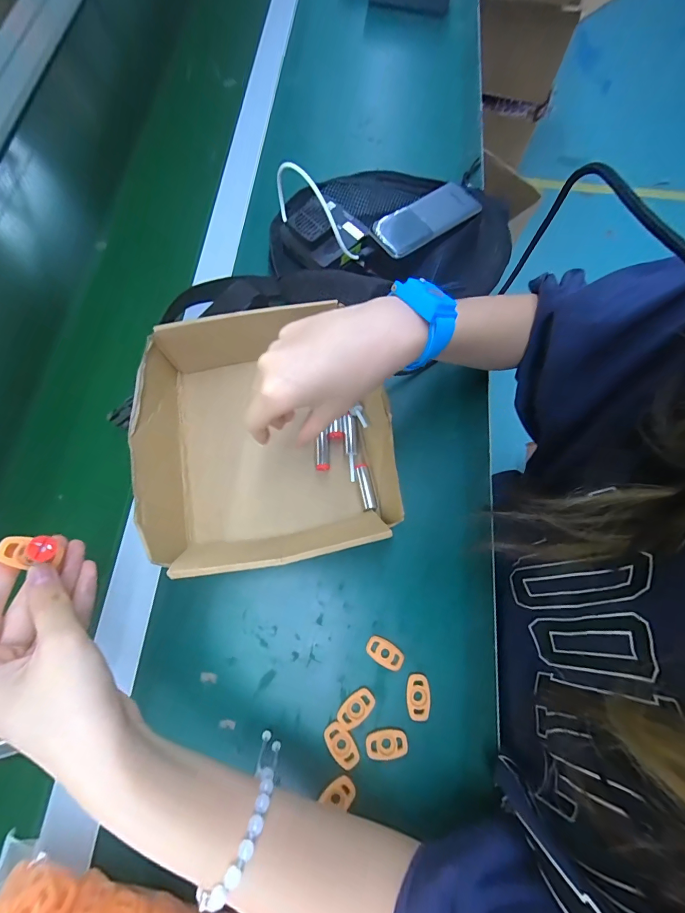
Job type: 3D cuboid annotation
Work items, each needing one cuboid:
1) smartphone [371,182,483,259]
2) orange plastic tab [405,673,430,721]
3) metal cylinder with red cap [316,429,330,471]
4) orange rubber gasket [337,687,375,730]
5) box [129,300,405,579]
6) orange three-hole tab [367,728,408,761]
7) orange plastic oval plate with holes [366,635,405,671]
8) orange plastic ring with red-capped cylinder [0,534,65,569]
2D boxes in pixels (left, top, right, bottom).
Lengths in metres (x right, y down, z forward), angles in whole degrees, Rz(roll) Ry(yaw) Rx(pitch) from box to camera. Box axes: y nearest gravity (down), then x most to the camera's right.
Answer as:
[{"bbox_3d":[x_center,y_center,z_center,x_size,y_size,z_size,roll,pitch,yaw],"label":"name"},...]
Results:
[{"bbox_3d":[0.096,-0.263,0.411,0.131,0.015,0.052,-35,77,-13],"label":"smartphone"},{"bbox_3d":[0.062,0.196,0.304,0.019,0.004,0.032,1,72,-2],"label":"orange plastic tab"},{"bbox_3d":[-0.020,-0.003,0.368,0.013,0.010,0.036,-2,72,-4],"label":"metal cylinder with red cap"},{"bbox_3d":[0.011,0.203,0.300,0.032,0.004,0.019,-41,78,-14],"label":"orange rubber gasket"},{"bbox_3d":[-0.069,-0.014,0.339,0.206,0.084,0.216,-8,73,-5],"label":"box"},{"bbox_3d":[0.035,0.226,0.293,0.032,0.004,0.019,-5,72,-5],"label":"orange three-hole tab"},{"bbox_3d":[0.036,0.166,0.315,0.032,0.004,0.019,29,73,6],"label":"orange plastic oval plate with holes"},{"bbox_3d":[-0.180,0.057,0.223,0.046,0.030,0.017,-8,66,35],"label":"orange plastic ring with red-capped cylinder"}]

